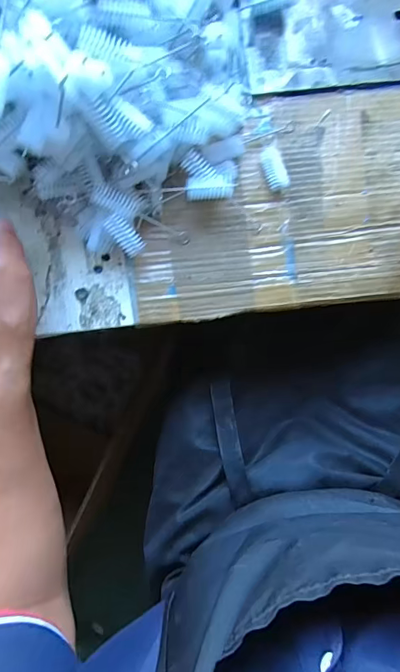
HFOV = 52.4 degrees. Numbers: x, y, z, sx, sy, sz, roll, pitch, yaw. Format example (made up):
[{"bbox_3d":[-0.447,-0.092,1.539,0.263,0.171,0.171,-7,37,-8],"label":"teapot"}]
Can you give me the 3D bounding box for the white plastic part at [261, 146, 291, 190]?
[{"bbox_3d":[0.073,-0.165,0.401,0.022,0.010,0.046,-18,87,-2],"label":"white plastic part"}]

